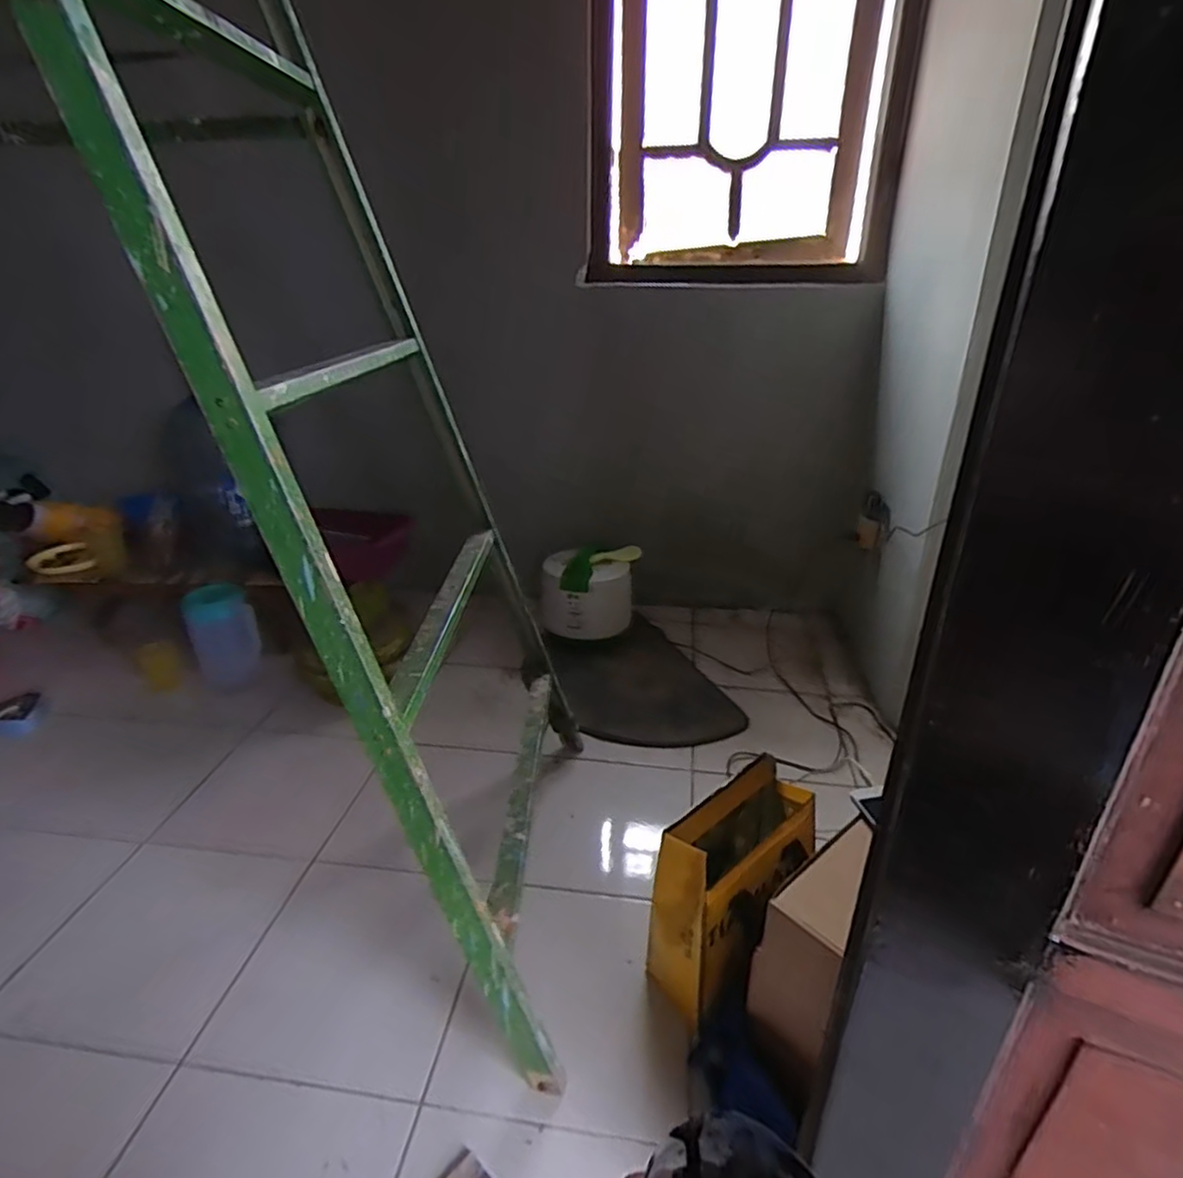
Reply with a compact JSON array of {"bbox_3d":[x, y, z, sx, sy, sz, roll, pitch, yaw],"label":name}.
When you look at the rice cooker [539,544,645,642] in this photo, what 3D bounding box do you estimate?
[{"bbox_3d":[-0.001,0.011,1.588,0.249,0.182,0.178,-1,25,-2],"label":"rice cooker"}]

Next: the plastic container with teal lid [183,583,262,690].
[{"bbox_3d":[-0.799,0.098,1.409,0.095,0.225,0.107,22,33,40],"label":"plastic container with teal lid"}]

